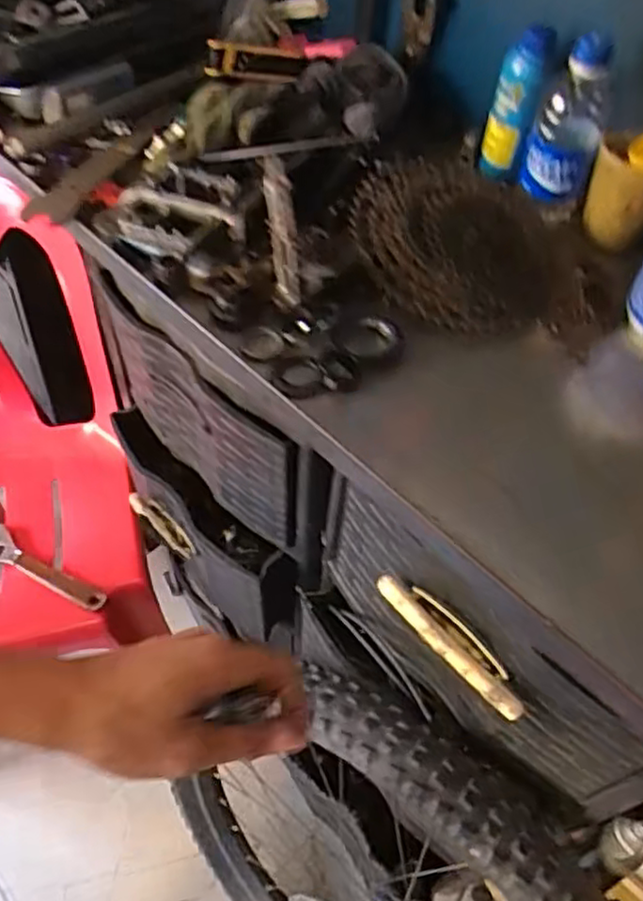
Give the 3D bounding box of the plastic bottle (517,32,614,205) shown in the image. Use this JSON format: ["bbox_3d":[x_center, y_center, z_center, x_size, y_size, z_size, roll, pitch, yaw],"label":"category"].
[{"bbox_3d":[0.225,-0.301,0.613,0.061,0.139,0.063,15,54,8],"label":"plastic bottle"}]

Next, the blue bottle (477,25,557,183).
[{"bbox_3d":[0.183,-0.326,0.641,0.045,0.127,0.038,16,54,9],"label":"blue bottle"}]

